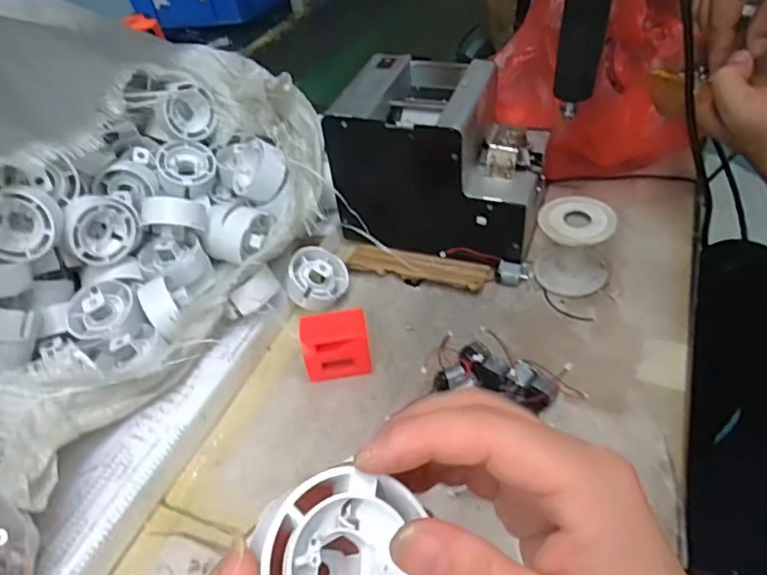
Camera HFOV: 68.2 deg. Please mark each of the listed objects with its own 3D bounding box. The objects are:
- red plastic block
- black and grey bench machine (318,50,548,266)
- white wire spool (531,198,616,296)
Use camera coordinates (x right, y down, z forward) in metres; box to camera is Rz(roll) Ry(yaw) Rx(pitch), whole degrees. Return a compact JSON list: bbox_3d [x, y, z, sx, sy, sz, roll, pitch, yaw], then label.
[{"bbox_3d":[-0.038,0.046,0.454,0.051,0.045,0.030,-12,43,-3],"label":"red plastic block"},{"bbox_3d":[0.055,-0.124,0.539,0.181,0.140,0.140,8,46,21],"label":"black and grey bench machine"},{"bbox_3d":[0.166,-0.037,0.495,0.063,0.066,0.065,6,45,20],"label":"white wire spool"}]

